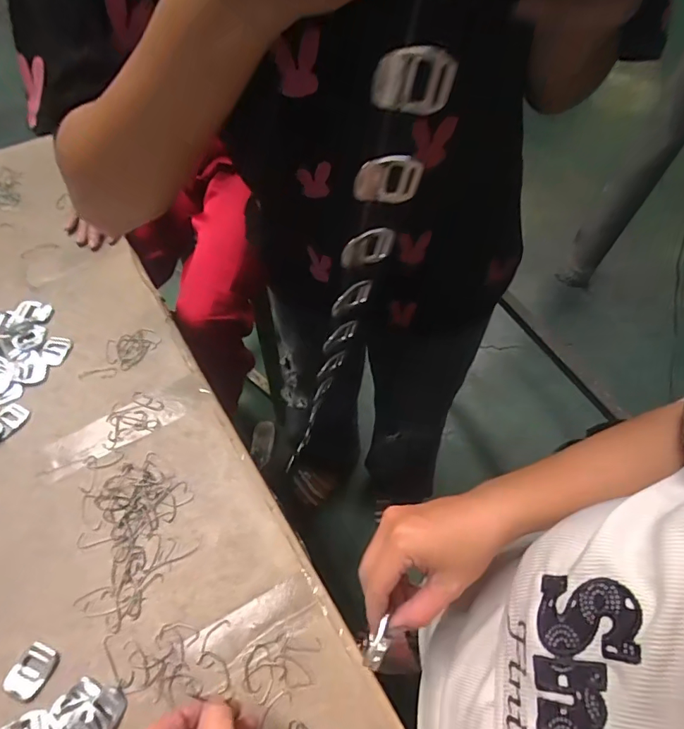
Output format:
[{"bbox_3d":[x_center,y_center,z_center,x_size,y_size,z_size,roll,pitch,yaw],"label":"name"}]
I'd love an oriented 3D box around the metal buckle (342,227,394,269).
[{"bbox_3d":[0.017,-0.079,0.326,0.037,0.031,0.007,-22,62,-15],"label":"metal buckle"}]

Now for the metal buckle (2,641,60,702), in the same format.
[{"bbox_3d":[-0.261,0.258,0.398,0.031,0.004,0.039,23,61,11],"label":"metal buckle"}]

